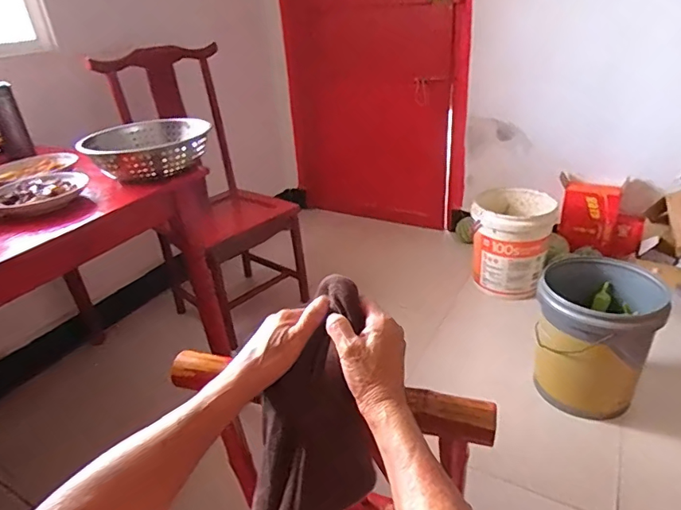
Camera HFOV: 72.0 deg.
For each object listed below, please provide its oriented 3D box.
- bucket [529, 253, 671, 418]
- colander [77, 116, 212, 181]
[{"bbox_3d":[0.734,0.253,1.381,0.284,0.388,0.327,16,34,32],"label":"bucket"},{"bbox_3d":[-0.467,-0.257,1.153,0.282,0.086,0.279,-21,33,-28],"label":"colander"}]

